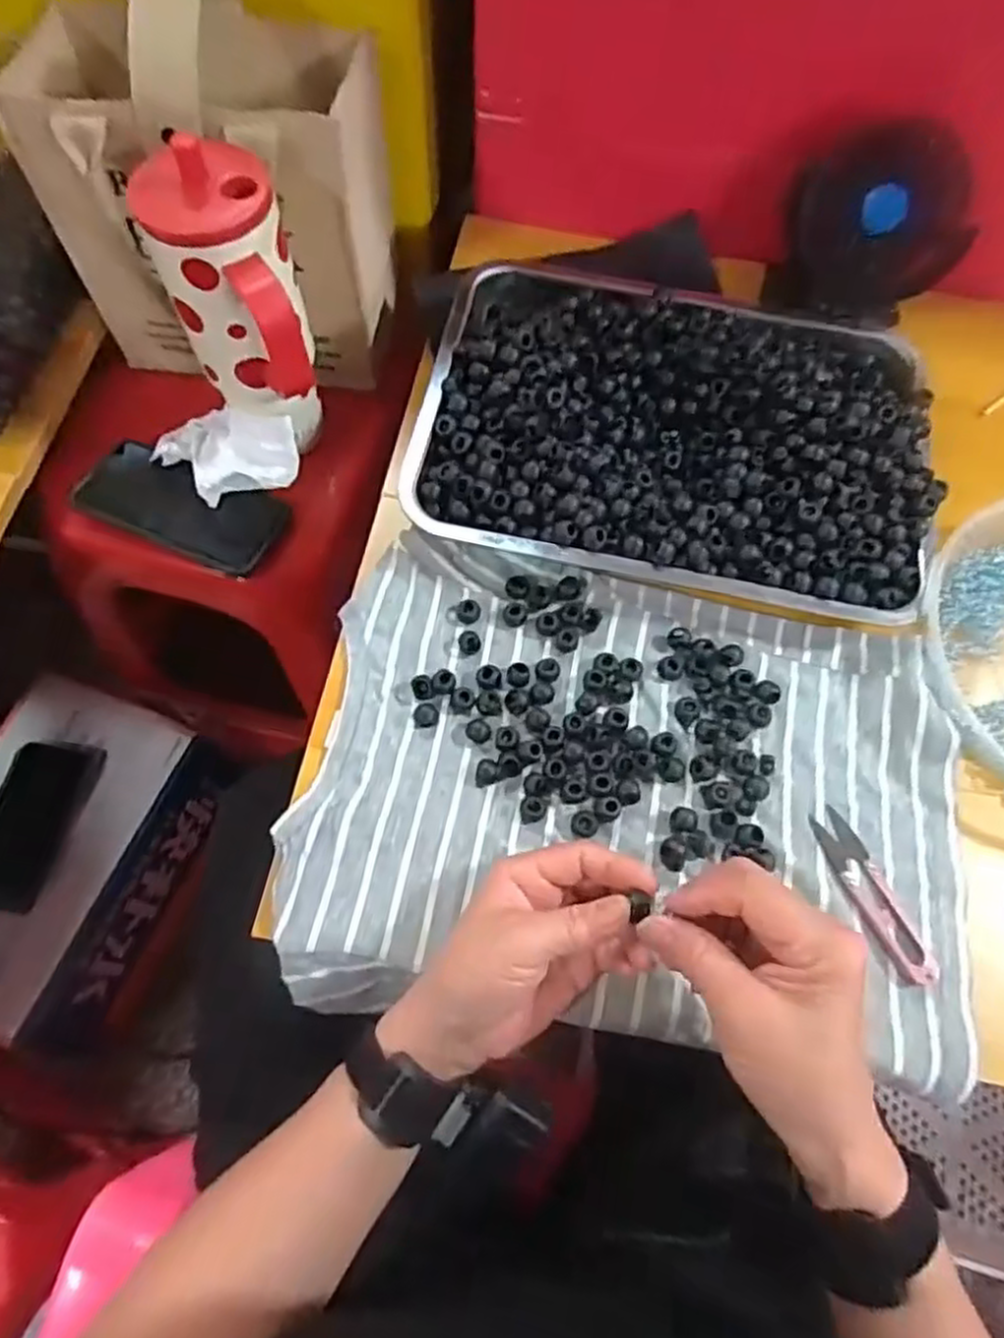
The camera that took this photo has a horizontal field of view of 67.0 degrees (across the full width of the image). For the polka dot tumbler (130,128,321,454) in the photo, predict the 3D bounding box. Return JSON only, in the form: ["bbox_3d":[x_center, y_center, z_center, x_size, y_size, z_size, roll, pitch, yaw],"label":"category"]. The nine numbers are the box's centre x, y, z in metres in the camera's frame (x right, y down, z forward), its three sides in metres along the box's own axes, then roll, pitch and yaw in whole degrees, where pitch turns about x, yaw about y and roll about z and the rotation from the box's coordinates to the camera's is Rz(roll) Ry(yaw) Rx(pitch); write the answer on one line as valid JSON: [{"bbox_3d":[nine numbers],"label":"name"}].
[{"bbox_3d":[-0.166,-0.236,0.526,0.083,0.197,0.111,-40,74,-16],"label":"polka dot tumbler"}]

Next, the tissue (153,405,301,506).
[{"bbox_3d":[-0.225,-0.171,0.601,0.112,0.036,0.076,21,69,7],"label":"tissue"}]

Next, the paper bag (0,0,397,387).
[{"bbox_3d":[-0.207,-0.369,0.567,0.225,0.258,0.144,10,68,2],"label":"paper bag"}]

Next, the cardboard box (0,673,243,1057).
[{"bbox_3d":[-0.468,0.209,0.836,0.217,0.167,0.325,22,69,7],"label":"cardboard box"}]

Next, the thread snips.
[{"bbox_3d":[0.211,0.127,0.429,0.025,0.011,0.101,-20,70,-10],"label":"thread snips"}]

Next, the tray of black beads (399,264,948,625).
[{"bbox_3d":[0.120,-0.171,0.523,0.343,0.058,0.261,8,68,2],"label":"tray of black beads"}]

